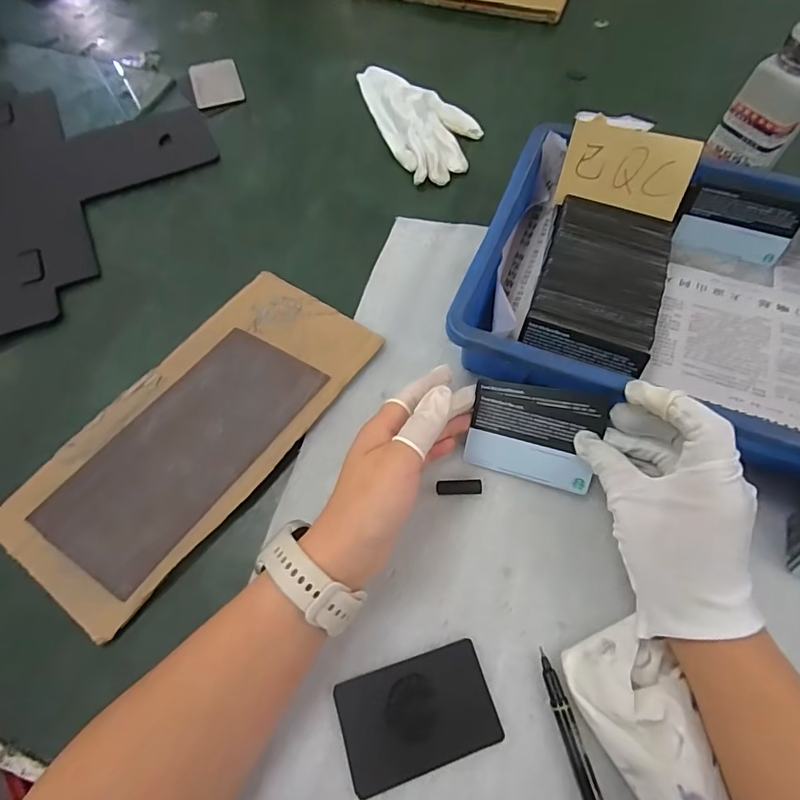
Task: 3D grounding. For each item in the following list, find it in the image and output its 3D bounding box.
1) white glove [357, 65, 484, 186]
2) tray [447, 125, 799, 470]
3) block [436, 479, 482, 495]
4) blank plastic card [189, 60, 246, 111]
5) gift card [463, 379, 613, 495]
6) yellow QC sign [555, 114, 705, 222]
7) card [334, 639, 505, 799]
[{"bbox_3d":[0.017,-0.309,0.513,0.095,0.021,0.189,-28,67,-12],"label":"white glove"},{"bbox_3d":[0.242,-0.070,0.354,0.364,0.074,0.248,20,66,10],"label":"tray"},{"bbox_3d":[0.041,0.060,0.326,0.031,0.004,0.010,-1,64,0],"label":"block"},{"bbox_3d":[-0.215,-0.373,0.555,0.054,0.004,0.087,-16,65,-7],"label":"blank plastic card"},{"bbox_3d":[0.091,0.023,0.323,0.083,0.006,0.065,12,101,14],"label":"gift card"},{"bbox_3d":[0.175,-0.178,0.368,0.092,0.058,0.004,16,34,14],"label":"yellow QC sign"},{"bbox_3d":[0.010,0.179,0.270,0.085,0.004,0.055,-17,65,-7],"label":"card"}]

